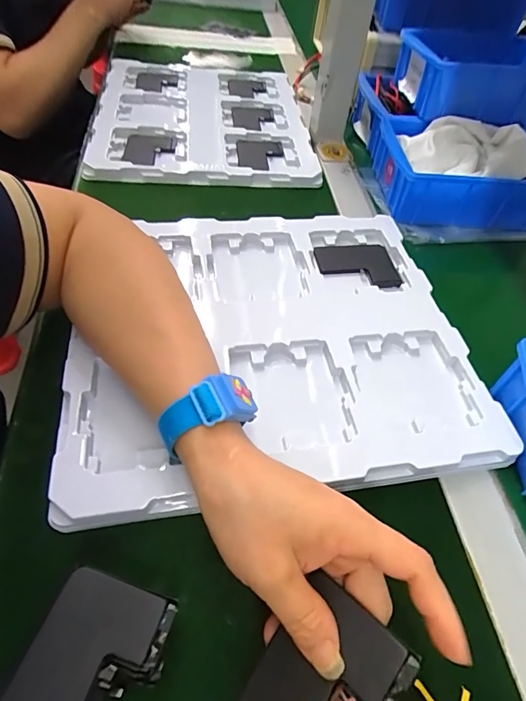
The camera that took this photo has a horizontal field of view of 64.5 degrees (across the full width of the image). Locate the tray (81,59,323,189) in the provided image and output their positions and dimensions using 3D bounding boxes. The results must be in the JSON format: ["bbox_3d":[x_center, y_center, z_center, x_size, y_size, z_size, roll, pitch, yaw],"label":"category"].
[{"bbox_3d":[-0.082,-0.335,0.587,0.276,0.023,0.342,-1,54,-6],"label":"tray"}]

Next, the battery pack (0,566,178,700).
[{"bbox_3d":[-0.085,0.153,0.201,0.061,0.004,0.076,18,52,7],"label":"battery pack"}]

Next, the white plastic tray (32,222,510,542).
[{"bbox_3d":[0.008,-0.022,0.349,0.314,0.019,0.279,-5,54,-9],"label":"white plastic tray"}]

